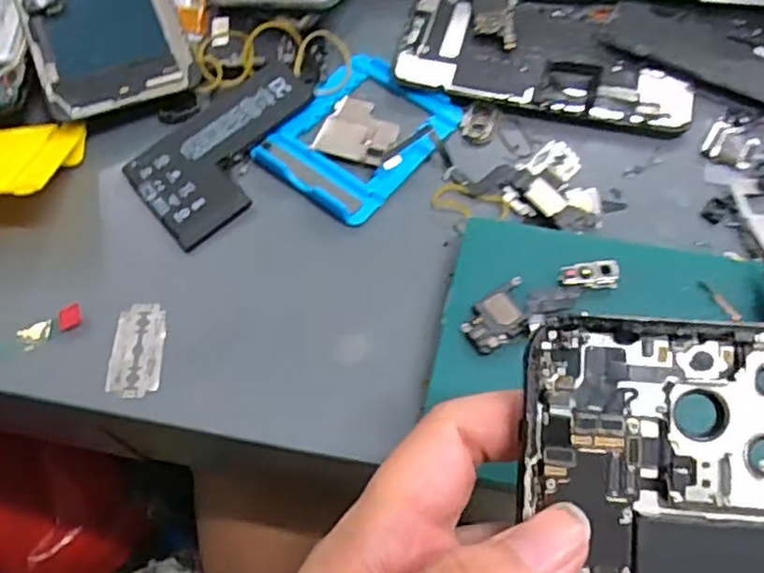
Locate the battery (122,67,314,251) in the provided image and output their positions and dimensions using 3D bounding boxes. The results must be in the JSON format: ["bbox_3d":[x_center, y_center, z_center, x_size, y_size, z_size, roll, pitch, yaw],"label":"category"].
[{"bbox_3d":[-0.073,-0.068,0.326,0.097,0.005,0.060,-42,72,-13],"label":"battery"}]

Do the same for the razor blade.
[{"bbox_3d":[-0.104,0.026,0.286,0.023,0.004,0.042,-5,62,1],"label":"razor blade"}]

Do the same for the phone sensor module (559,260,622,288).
[{"bbox_3d":[0.082,-0.005,0.268,0.023,0.005,0.010,0,62,3],"label":"phone sensor module"}]

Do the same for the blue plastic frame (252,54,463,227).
[{"bbox_3d":[-0.011,-0.075,0.325,0.069,0.012,0.084,36,69,19],"label":"blue plastic frame"}]

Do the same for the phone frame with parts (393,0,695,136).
[{"bbox_3d":[0.082,-0.120,0.338,0.142,0.017,0.075,13,64,10],"label":"phone frame with parts"}]

